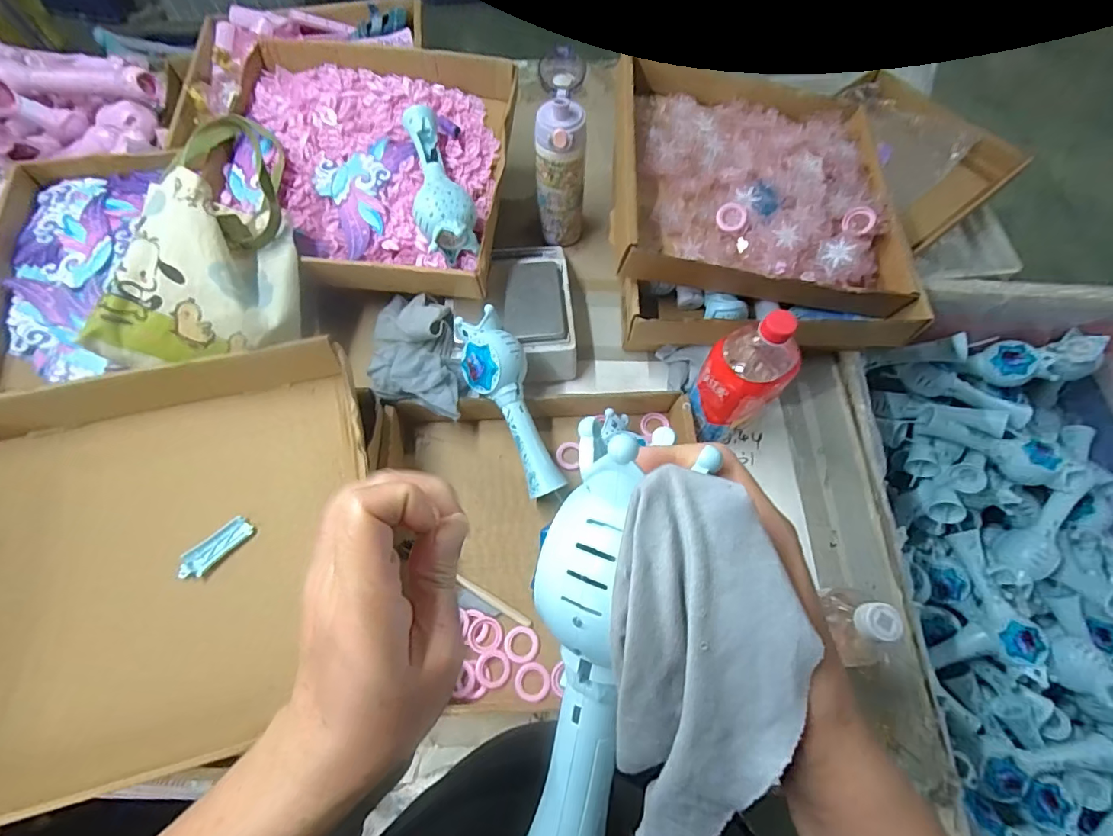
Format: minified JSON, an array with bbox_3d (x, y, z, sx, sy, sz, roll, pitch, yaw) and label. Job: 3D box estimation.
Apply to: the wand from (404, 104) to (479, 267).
[{"bbox_3d":[-0.168,-0.323,0.686,0.074,0.060,0.241,-17,67,-8],"label":"wand"}]

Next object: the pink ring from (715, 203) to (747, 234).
[{"bbox_3d":[0.224,-0.257,0.646,0.036,0.004,0.039,1,94,15],"label":"pink ring"}]

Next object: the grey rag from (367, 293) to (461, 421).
[{"bbox_3d":[-0.182,-0.090,0.647,0.117,0.051,0.185,-5,66,-2],"label":"grey rag"}]

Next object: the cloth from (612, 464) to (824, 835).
[{"bbox_3d":[0.054,0.109,0.189,0.062,0.032,0.172,-1,101,0],"label":"cloth"}]

